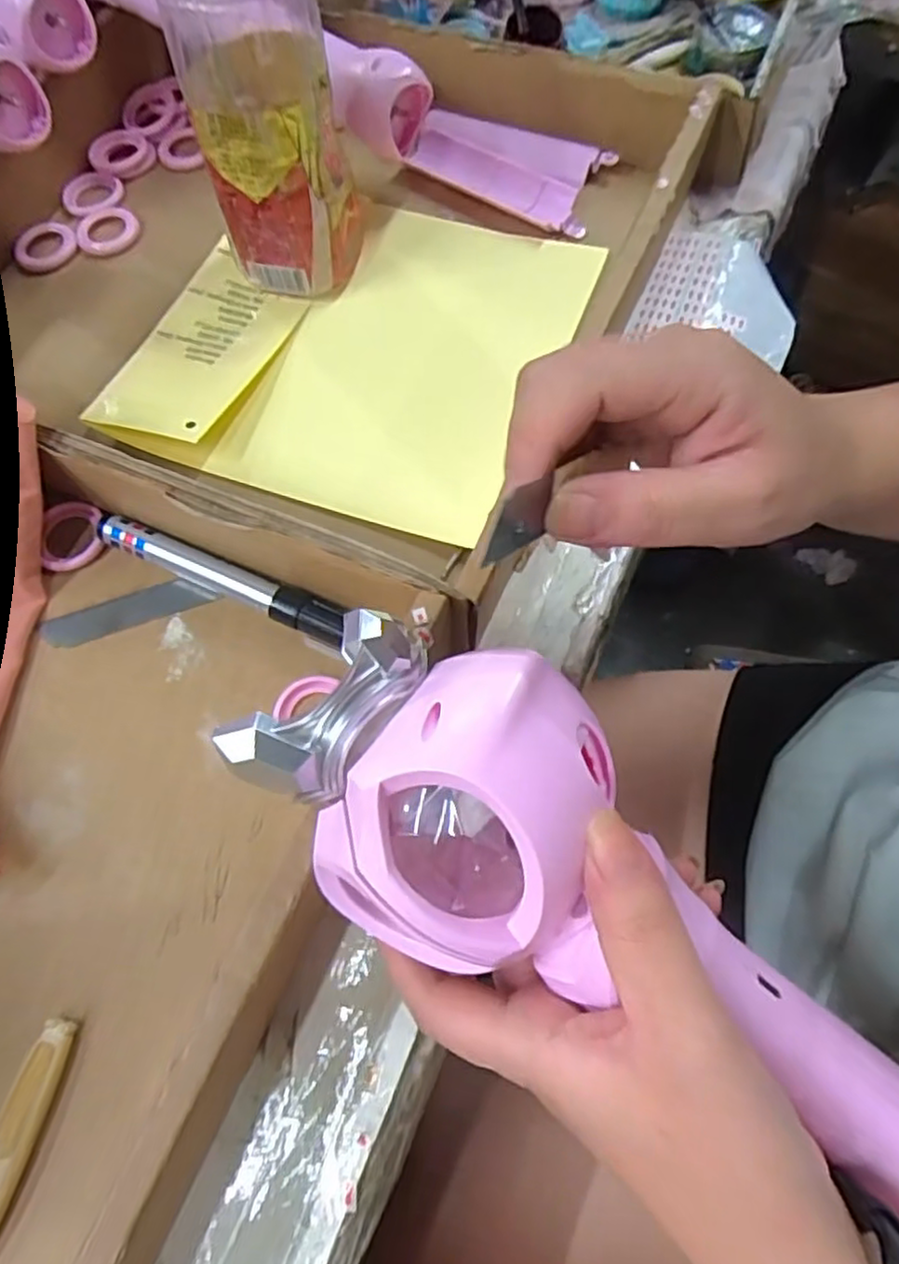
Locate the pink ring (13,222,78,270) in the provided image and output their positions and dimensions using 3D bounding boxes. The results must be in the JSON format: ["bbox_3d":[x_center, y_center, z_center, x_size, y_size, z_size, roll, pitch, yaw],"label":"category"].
[{"bbox_3d":[-0.246,-0.235,0.421,0.037,0.004,0.037,-1,69,2],"label":"pink ring"}]

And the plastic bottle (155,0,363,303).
[{"bbox_3d":[-0.087,-0.250,0.320,0.067,0.183,0.063,-13,69,-2],"label":"plastic bottle"}]

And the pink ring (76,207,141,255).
[{"bbox_3d":[-0.211,-0.248,0.426,0.037,0.004,0.040,-1,69,2],"label":"pink ring"}]

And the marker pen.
[{"bbox_3d":[-0.107,-0.026,0.323,0.131,0.014,0.016,23,72,11],"label":"marker pen"}]

